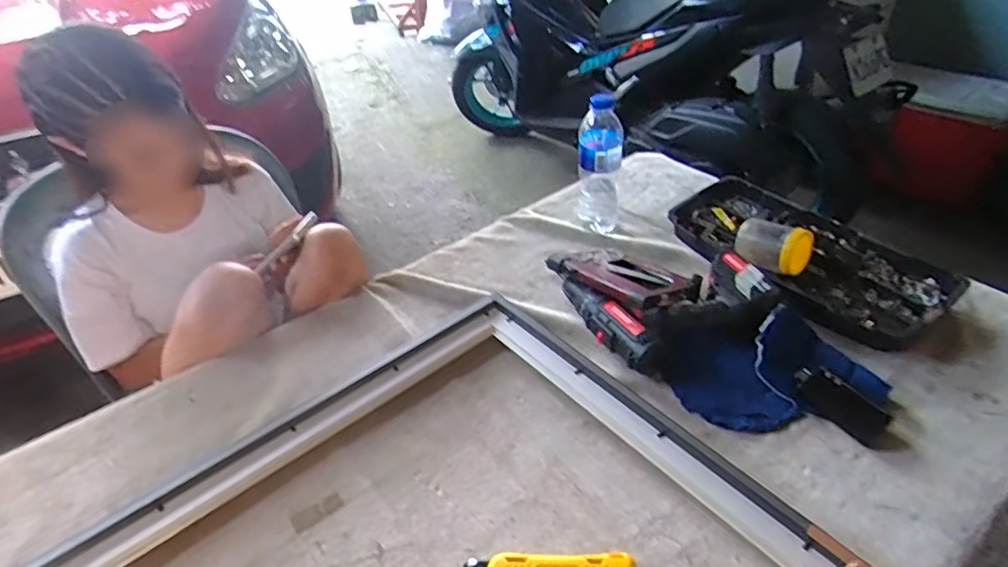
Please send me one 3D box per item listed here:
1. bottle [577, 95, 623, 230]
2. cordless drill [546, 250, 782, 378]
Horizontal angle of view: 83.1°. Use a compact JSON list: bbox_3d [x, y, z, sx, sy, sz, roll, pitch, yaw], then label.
[{"bbox_3d":[0.143,-0.177,0.853,0.063,0.209,0.061,2,39,5],"label":"bottle"},{"bbox_3d":[0.194,0.001,0.741,0.202,0.059,0.221,-17,41,-17],"label":"cordless drill"}]

